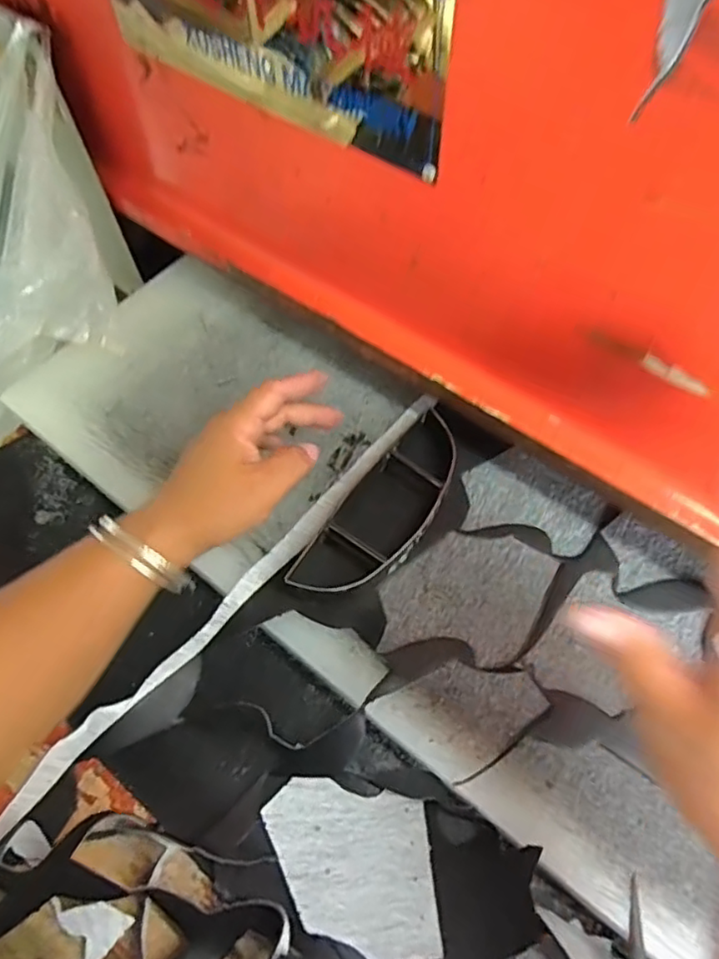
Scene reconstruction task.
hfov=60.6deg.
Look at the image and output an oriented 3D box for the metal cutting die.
[{"bbox_3d":[0.023,0.024,0.476,0.065,0.037,0.185,30,64,16],"label":"metal cutting die"}]

